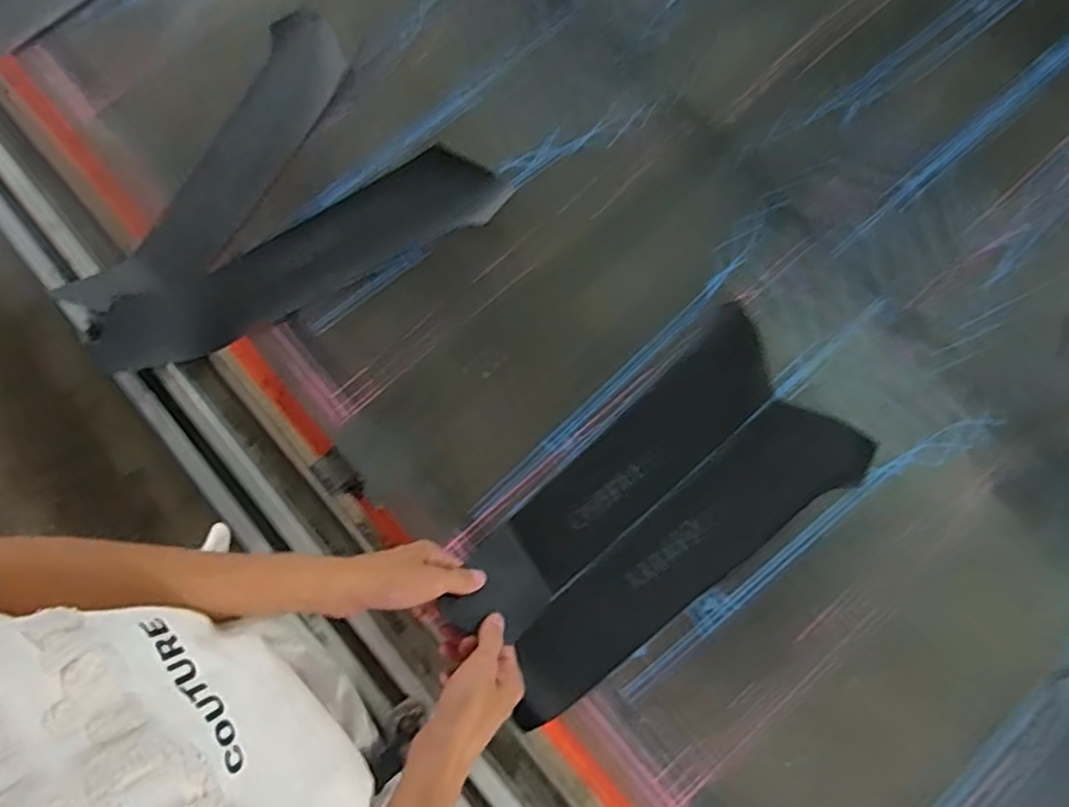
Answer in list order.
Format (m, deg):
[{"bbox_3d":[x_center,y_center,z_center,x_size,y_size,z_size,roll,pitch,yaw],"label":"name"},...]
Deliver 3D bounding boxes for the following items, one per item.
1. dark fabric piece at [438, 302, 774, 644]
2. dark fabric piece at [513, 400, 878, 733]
[{"bbox_3d":[0.094,0.067,0.631,0.416,0.059,0.097,-44,81,-10],"label":"dark fabric piece"},{"bbox_3d":[0.145,0.143,0.637,0.415,0.008,0.104,-35,80,-6],"label":"dark fabric piece"}]

